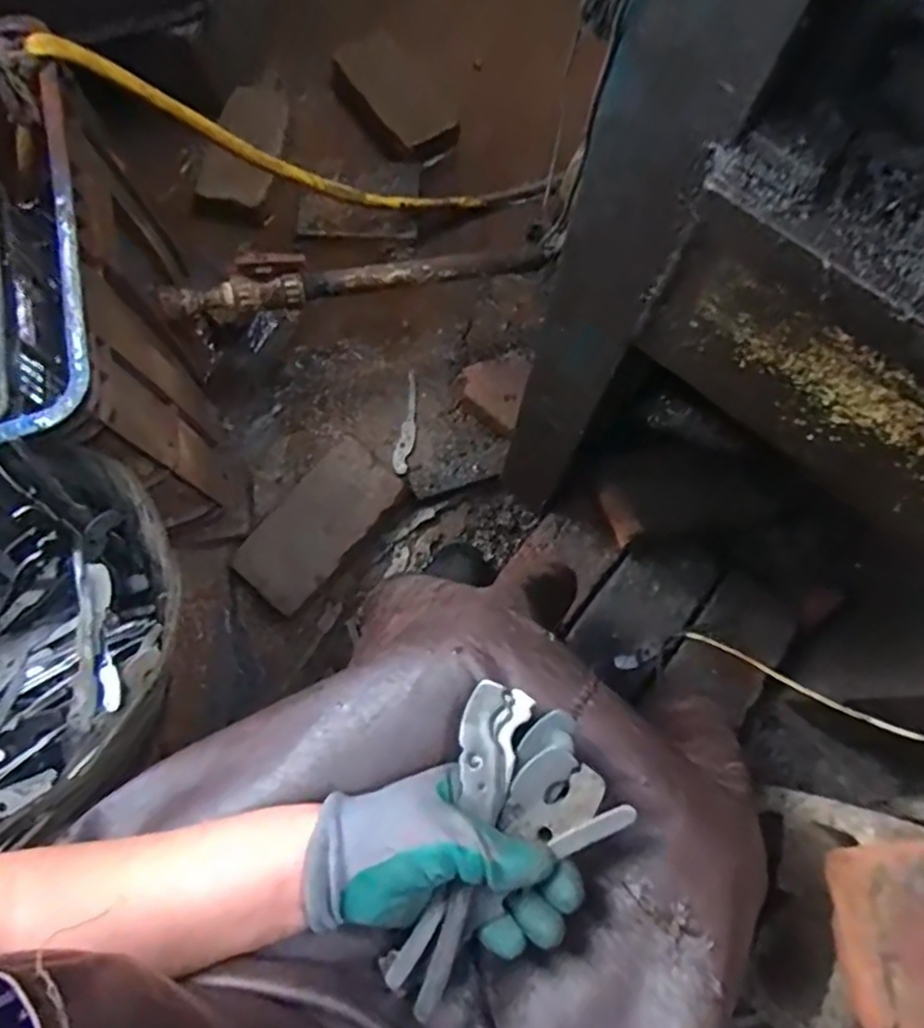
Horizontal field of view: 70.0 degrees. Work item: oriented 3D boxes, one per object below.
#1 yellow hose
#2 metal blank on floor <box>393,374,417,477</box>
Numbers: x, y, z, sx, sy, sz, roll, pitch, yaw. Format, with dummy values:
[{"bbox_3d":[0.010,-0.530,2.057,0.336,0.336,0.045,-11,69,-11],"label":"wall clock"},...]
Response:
[{"bbox_3d":[-0.205,-0.510,0.931,0.690,0.162,0.056,-4,70,-40],"label":"yellow hose"},{"bbox_3d":[-0.080,-0.136,0.982,0.026,0.010,0.188,5,60,0],"label":"metal blank on floor"}]

